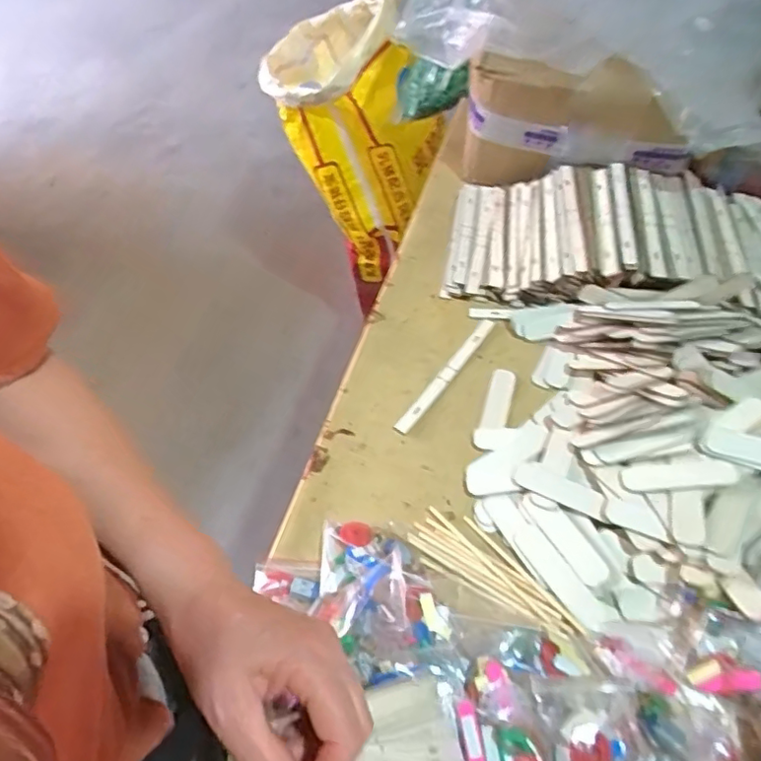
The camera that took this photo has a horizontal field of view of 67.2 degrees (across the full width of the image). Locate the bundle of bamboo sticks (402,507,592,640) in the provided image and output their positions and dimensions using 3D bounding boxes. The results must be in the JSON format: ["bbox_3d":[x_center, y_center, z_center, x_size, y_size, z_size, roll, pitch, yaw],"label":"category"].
[{"bbox_3d":[0.108,0.178,0.542,0.166,0.012,0.058,27,59,18],"label":"bundle of bamboo sticks"}]

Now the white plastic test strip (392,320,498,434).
[{"bbox_3d":[0.078,-0.009,0.669,0.017,0.004,0.190,31,61,20],"label":"white plastic test strip"}]

